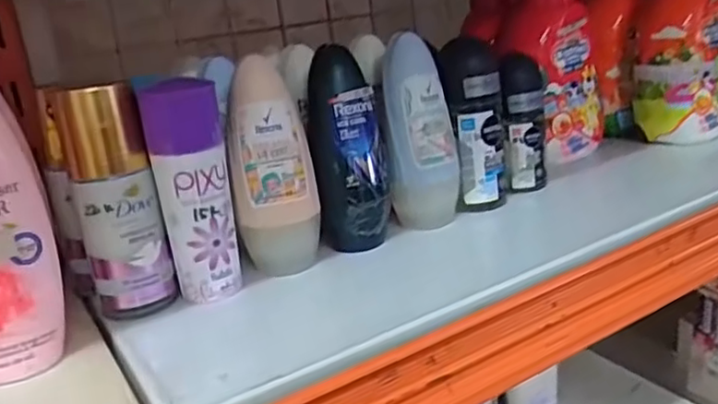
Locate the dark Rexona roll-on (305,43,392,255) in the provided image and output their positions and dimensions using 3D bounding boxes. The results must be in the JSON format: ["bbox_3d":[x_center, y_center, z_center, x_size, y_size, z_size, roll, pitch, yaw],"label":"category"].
[{"bbox_3d":[-0.005,-0.029,0.347,0.040,0.102,0.036,-7,18,0],"label":"dark Rexona roll-on"}]

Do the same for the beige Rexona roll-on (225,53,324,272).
[{"bbox_3d":[-0.044,-0.016,0.328,0.042,0.107,0.027,-10,18,-12],"label":"beige Rexona roll-on"}]

